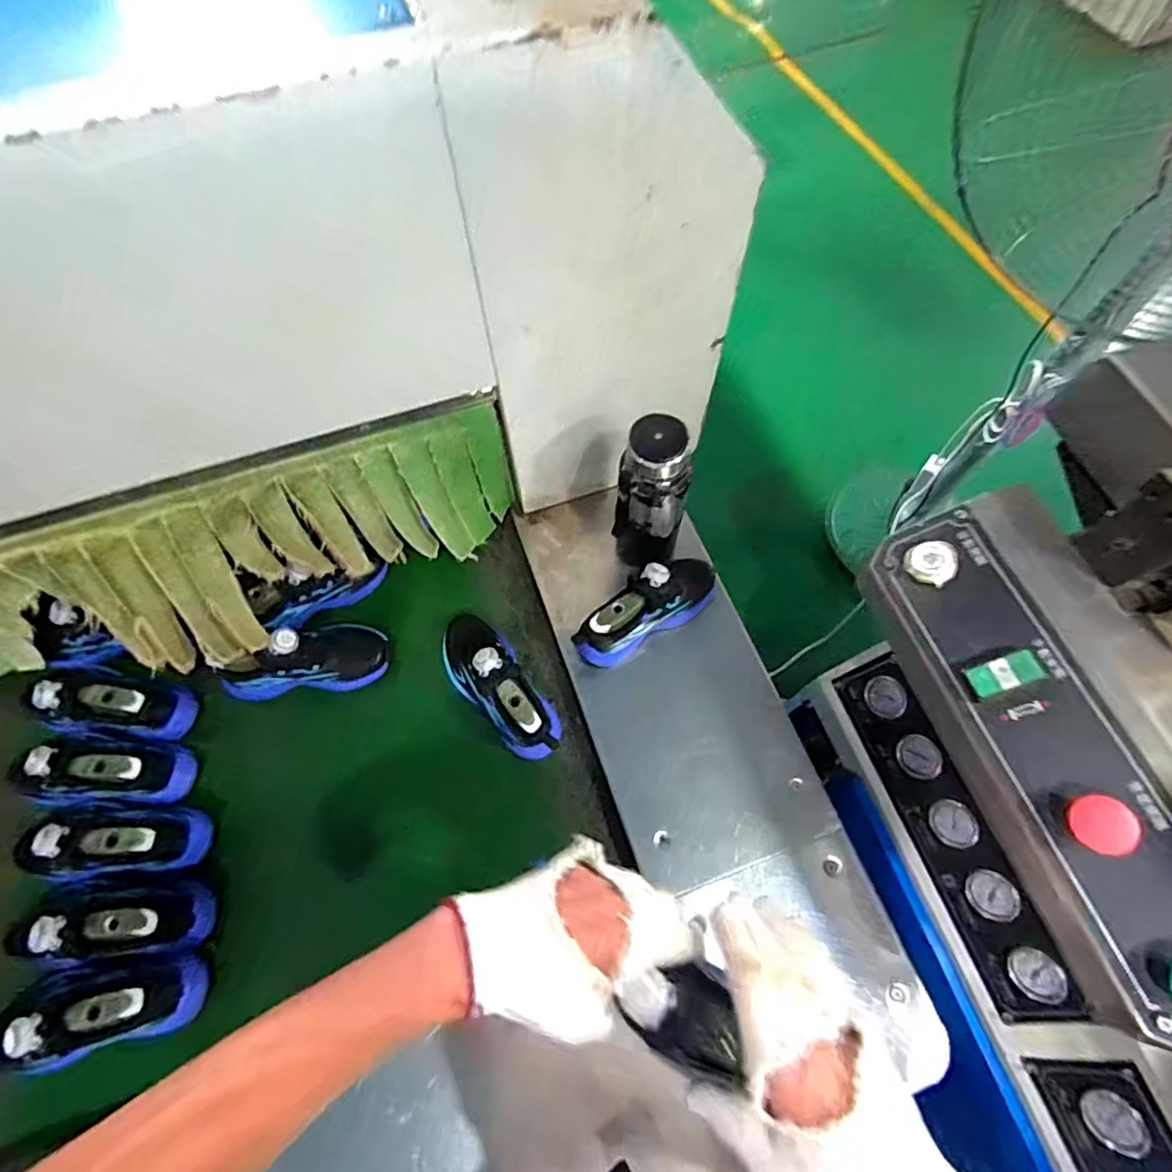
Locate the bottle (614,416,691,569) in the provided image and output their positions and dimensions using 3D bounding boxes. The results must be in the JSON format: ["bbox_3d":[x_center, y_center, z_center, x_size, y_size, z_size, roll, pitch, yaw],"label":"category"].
[{"bbox_3d":[0.079,-0.096,0.738,0.093,0.243,0.073,16,66,6],"label":"bottle"}]

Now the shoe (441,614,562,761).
[{"bbox_3d":[-0.107,0.111,0.736,0.082,0.106,0.213,-38,71,-16],"label":"shoe"}]

